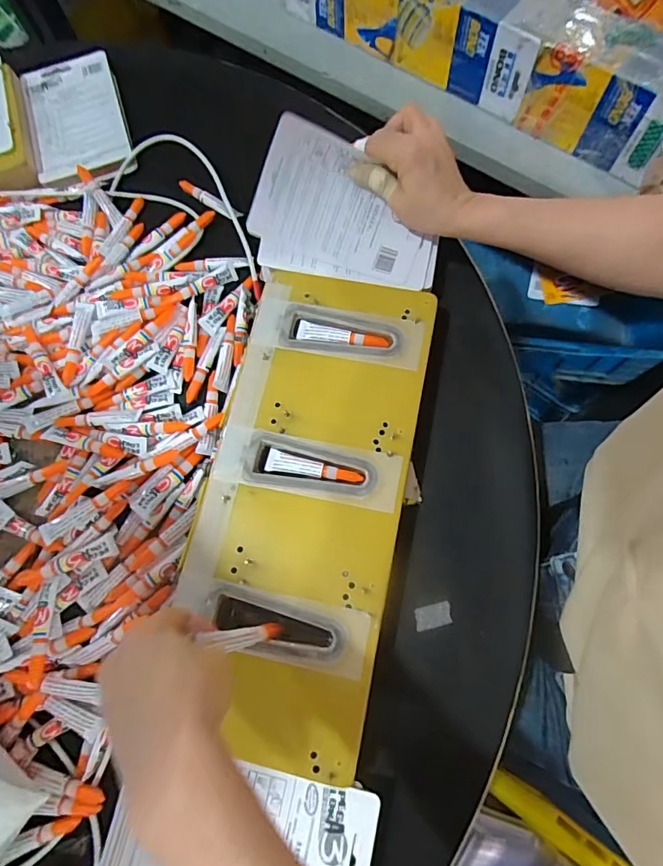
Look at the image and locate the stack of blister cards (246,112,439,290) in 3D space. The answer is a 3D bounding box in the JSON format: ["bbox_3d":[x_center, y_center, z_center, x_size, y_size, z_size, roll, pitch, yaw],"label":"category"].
[{"bbox_3d":[0.017,-0.204,0.452,0.177,0.034,0.120,14,109,-6],"label":"stack of blister cards"}]

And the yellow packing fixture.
[{"bbox_3d":[-0.023,0.050,0.422,0.164,0.040,0.405,10,74,5],"label":"yellow packing fixture"}]

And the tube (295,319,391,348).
[{"bbox_3d":[0.010,-0.091,0.451,0.089,0.010,0.018,14,74,6],"label":"tube"}]

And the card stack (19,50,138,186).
[{"bbox_3d":[-0.308,-0.384,0.573,0.108,0.010,0.187,-18,74,-3],"label":"card stack"}]

